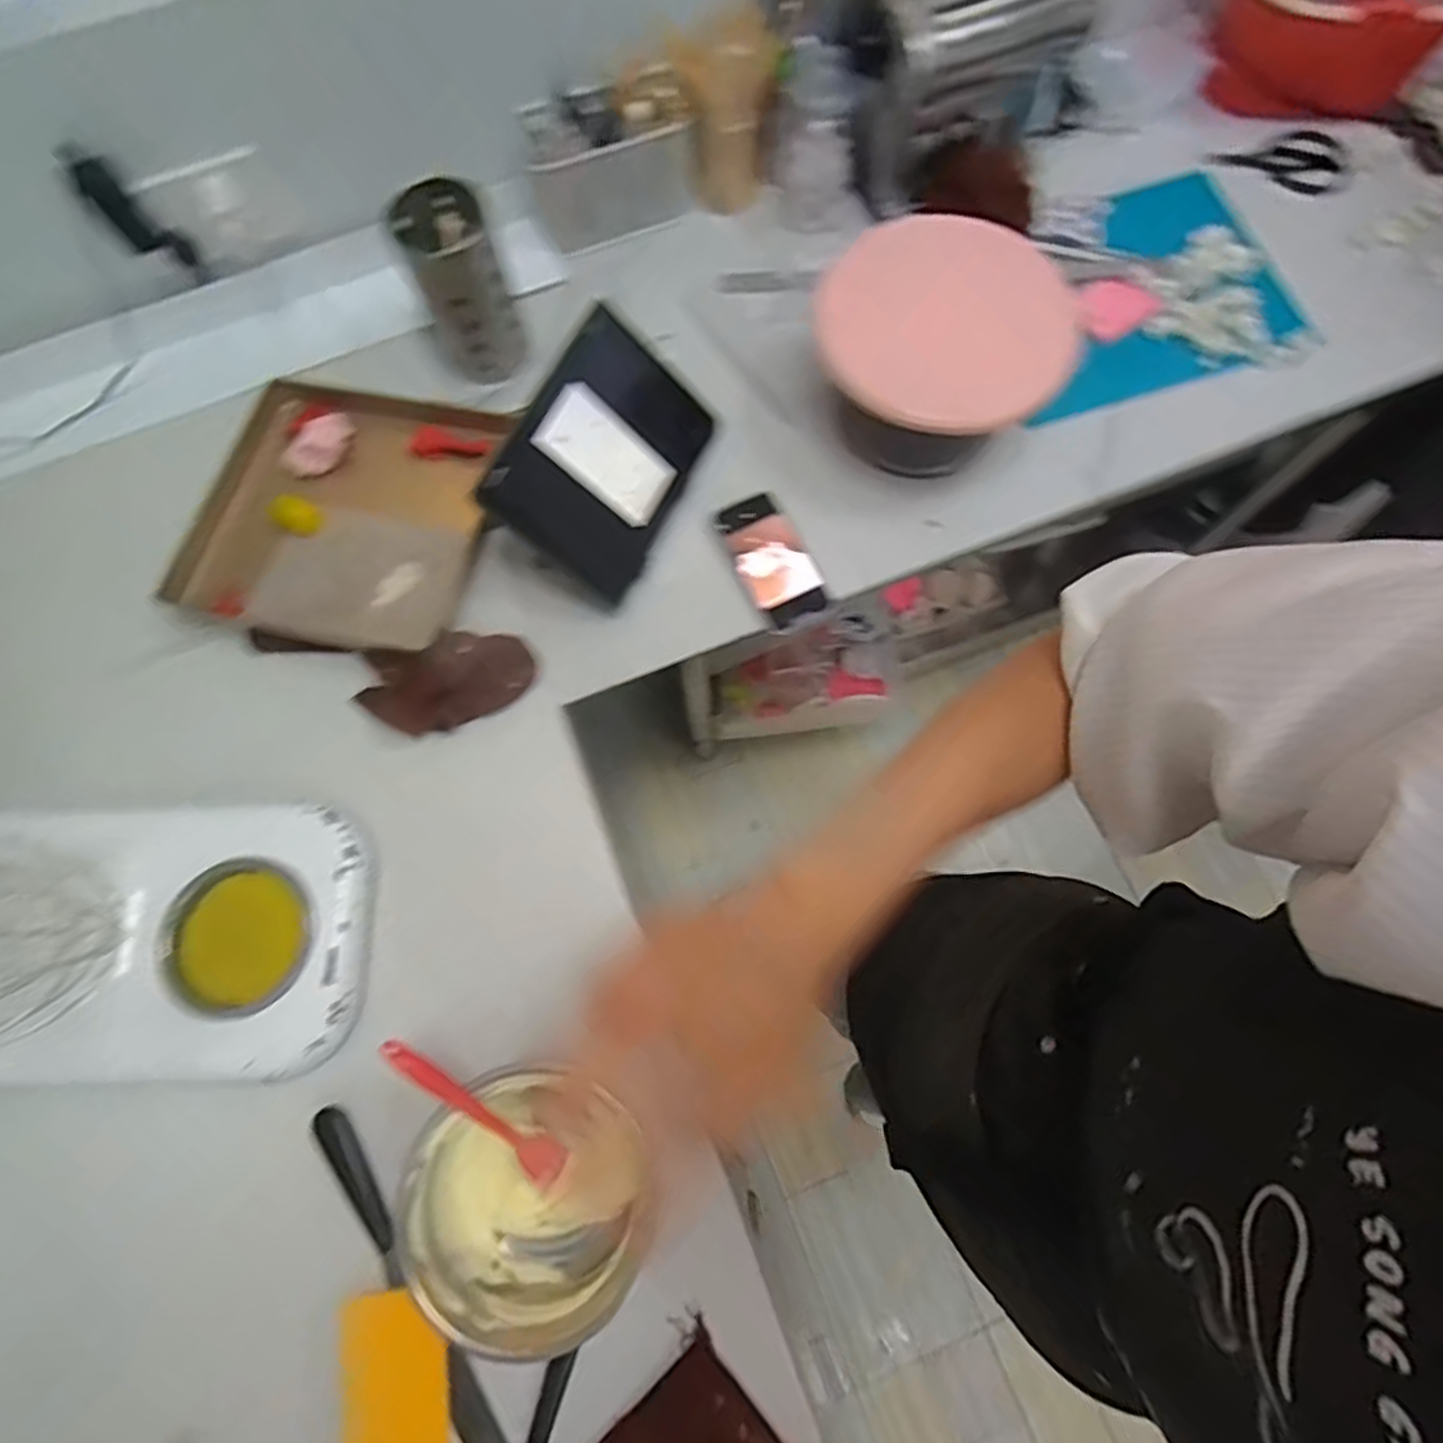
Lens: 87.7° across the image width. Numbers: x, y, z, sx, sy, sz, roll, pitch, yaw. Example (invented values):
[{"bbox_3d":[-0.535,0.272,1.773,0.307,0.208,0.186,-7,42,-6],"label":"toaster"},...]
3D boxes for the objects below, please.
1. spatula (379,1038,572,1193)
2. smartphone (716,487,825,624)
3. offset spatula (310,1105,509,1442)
[{"bbox_3d":[-0.190,0.302,0.583,0.028,0.020,0.178,-46,109,-12],"label":"spatula"},{"bbox_3d":[0.050,-0.170,0.780,0.070,0.011,0.148,-26,75,-6],"label":"smartphone"},{"bbox_3d":[-0.247,0.454,0.590,0.031,0.028,0.315,-33,76,-7],"label":"offset spatula"}]

